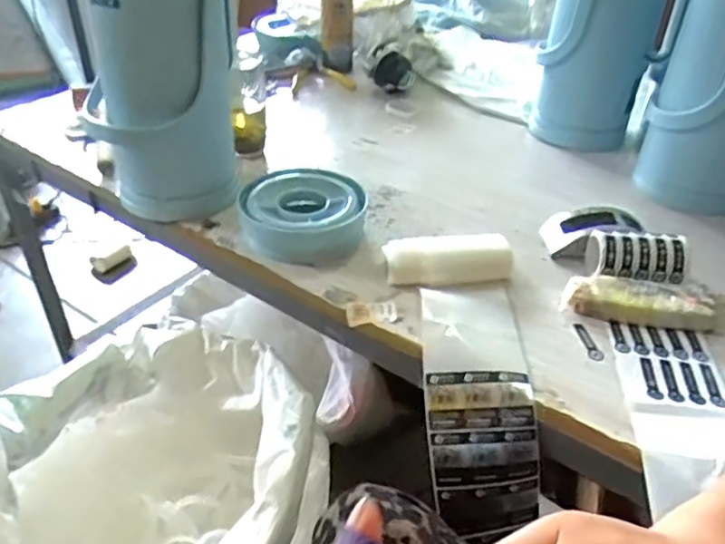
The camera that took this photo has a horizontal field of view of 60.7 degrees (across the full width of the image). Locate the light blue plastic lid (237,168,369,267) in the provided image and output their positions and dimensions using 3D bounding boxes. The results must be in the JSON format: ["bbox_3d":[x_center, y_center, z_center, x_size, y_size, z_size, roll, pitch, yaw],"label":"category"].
[{"bbox_3d":[-0.072,-0.073,0.784,0.153,0.056,0.142,1,37,-1],"label":"light blue plastic lid"}]

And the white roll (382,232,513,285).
[{"bbox_3d":[0.101,-0.016,0.721,0.146,0.049,0.050,-3,37,-7],"label":"white roll"}]

